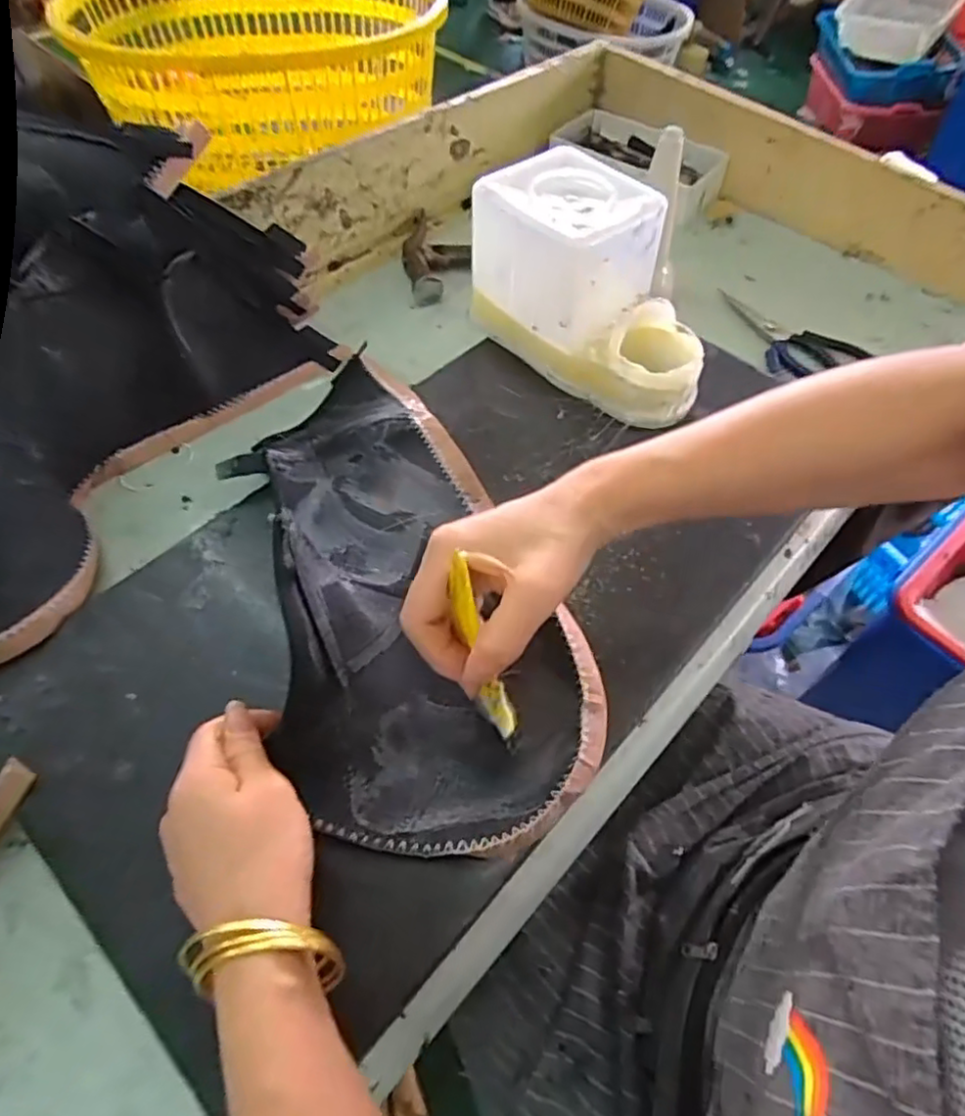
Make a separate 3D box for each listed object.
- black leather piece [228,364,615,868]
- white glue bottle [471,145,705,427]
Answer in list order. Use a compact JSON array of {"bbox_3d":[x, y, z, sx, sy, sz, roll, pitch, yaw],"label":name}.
[{"bbox_3d":[-0.053,-0.022,0.400,0.168,0.101,0.381,-13,57,-11],"label":"black leather piece"},{"bbox_3d":[0.090,-0.203,0.502,0.103,0.139,0.198,-37,66,-24],"label":"white glue bottle"}]

